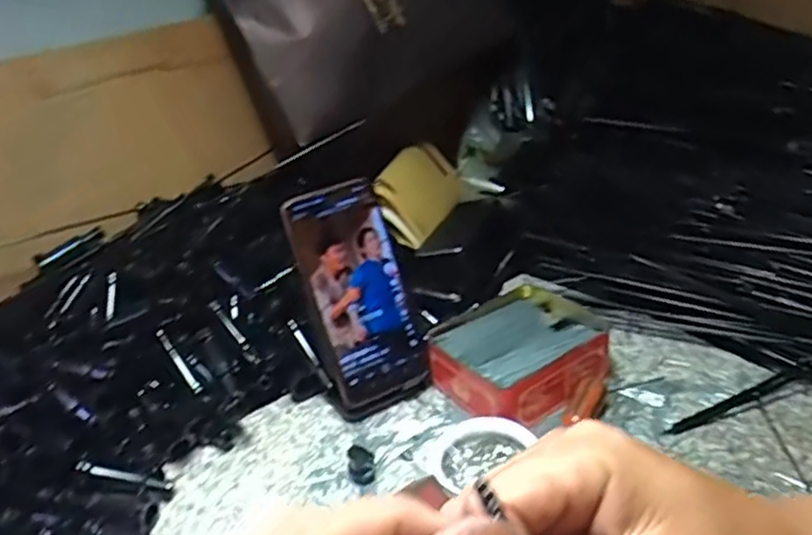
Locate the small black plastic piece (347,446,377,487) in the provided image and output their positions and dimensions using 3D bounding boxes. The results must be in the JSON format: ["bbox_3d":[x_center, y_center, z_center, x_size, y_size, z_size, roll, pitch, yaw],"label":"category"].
[{"bbox_3d":[-0.032,0.141,0.500,0.019,0.022,0.017,-11,29,-6],"label":"small black plastic piece"}]

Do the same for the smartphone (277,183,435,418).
[{"bbox_3d":[-0.037,0.025,0.547,0.082,0.177,0.018,-21,9,-22],"label":"smartphone"}]

